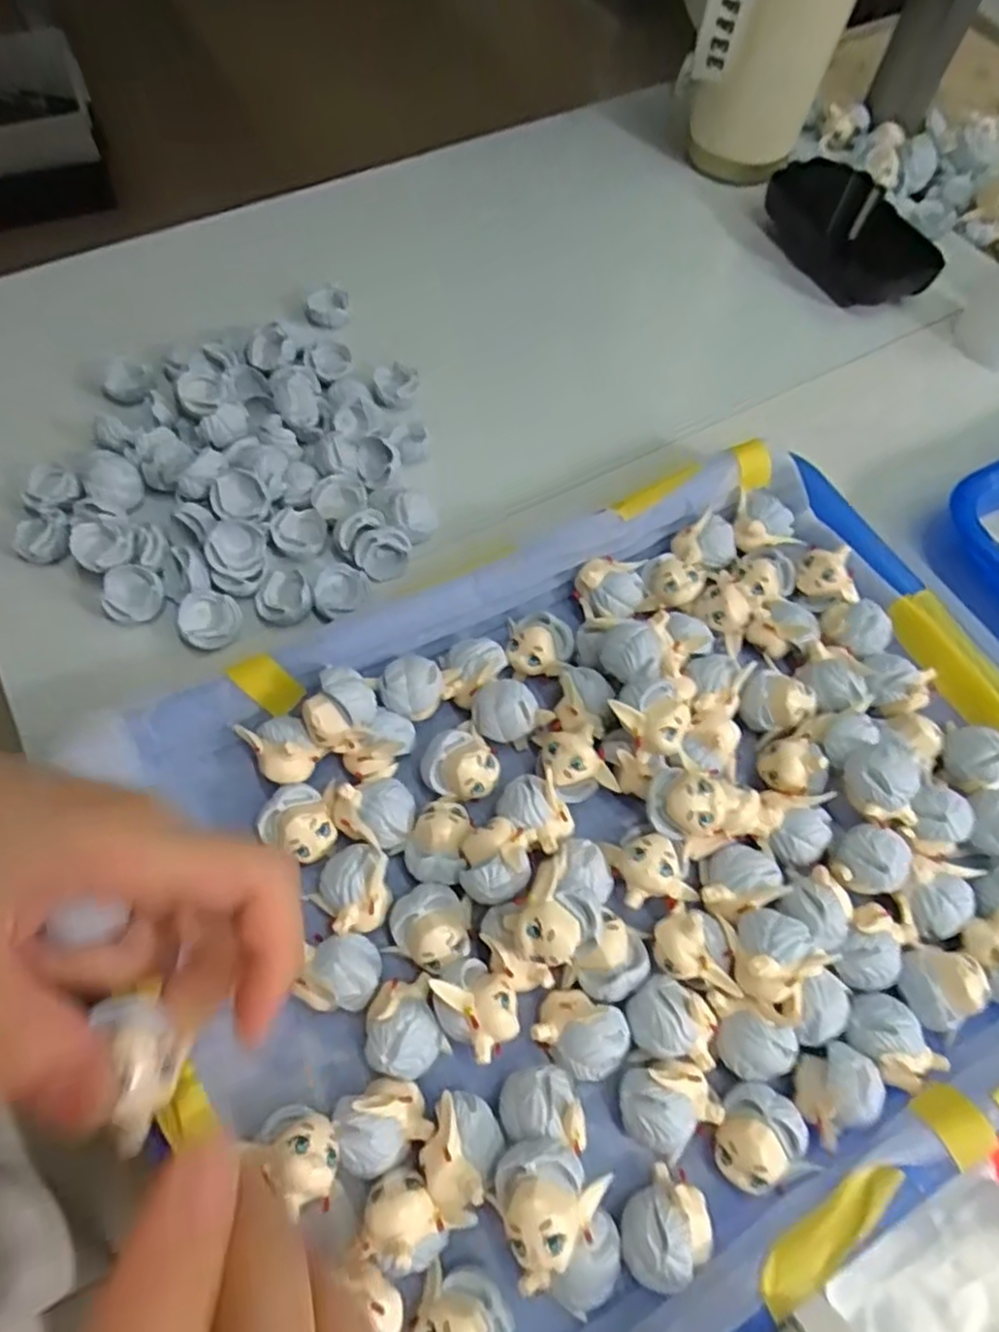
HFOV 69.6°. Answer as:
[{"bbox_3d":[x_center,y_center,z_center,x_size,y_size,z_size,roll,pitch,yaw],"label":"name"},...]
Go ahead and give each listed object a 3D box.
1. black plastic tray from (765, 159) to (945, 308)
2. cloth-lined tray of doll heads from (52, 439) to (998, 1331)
[{"bbox_3d":[0.205,-0.253,0.424,0.056,0.041,0.111,-21,66,-12],"label":"black plastic tray"},{"bbox_3d":[0.048,0.065,0.255,0.326,0.039,0.249,-25,67,-14],"label":"cloth-lined tray of doll heads"}]

